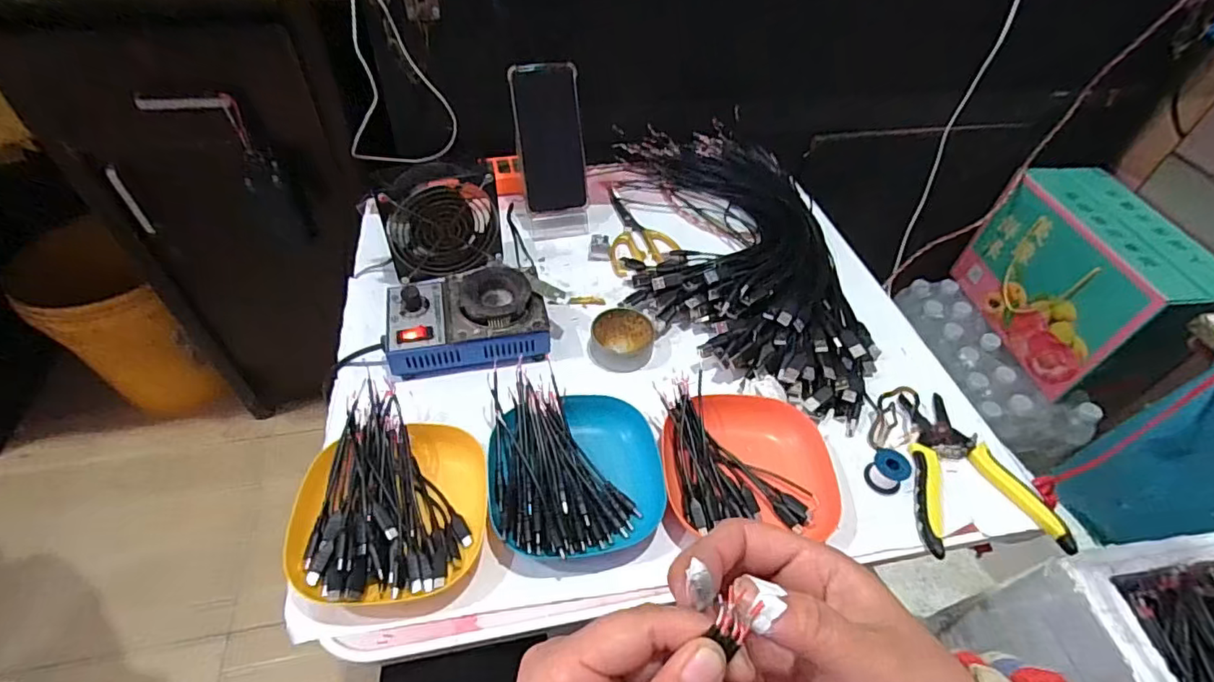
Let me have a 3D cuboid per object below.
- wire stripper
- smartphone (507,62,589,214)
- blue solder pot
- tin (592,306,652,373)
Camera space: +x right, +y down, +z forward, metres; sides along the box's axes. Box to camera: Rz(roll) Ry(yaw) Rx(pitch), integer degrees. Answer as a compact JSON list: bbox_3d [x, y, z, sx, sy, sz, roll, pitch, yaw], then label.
[{"bbox_3d":[0.310,0.111,0.494,0.114,0.021,0.152,0,49,-4],"label":"wire stripper"},{"bbox_3d":[-0.066,-0.241,0.670,0.078,0.164,0.012,-10,19,-13],"label":"smartphone"},{"bbox_3d":[-0.136,-0.025,0.547,0.151,0.056,0.104,-8,50,-11],"label":"blue solder pot"},{"bbox_3d":[0.017,-0.001,0.569,0.063,0.025,0.062,2,49,-2],"label":"tin"}]

